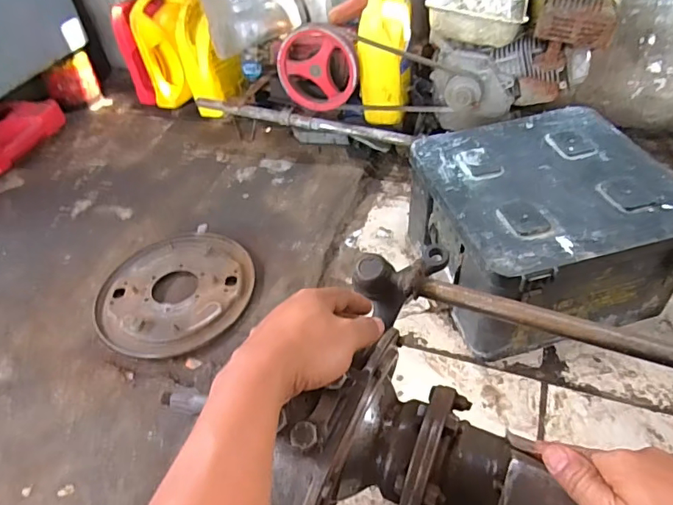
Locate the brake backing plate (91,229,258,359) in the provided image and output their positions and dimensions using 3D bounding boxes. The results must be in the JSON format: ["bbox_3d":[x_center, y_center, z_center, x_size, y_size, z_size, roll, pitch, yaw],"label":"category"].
[{"bbox_3d":[-0.325,0.067,0.970,0.297,0.020,0.308,-2,47,2],"label":"brake backing plate"}]

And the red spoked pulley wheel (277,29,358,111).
[{"bbox_3d":[-0.044,-0.413,1.113,0.178,0.179,0.034,5,46,10],"label":"red spoked pulley wheel"}]

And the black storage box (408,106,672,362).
[{"bbox_3d":[0.362,-0.048,0.895,0.363,0.226,0.360,-13,48,-8],"label":"black storage box"}]

